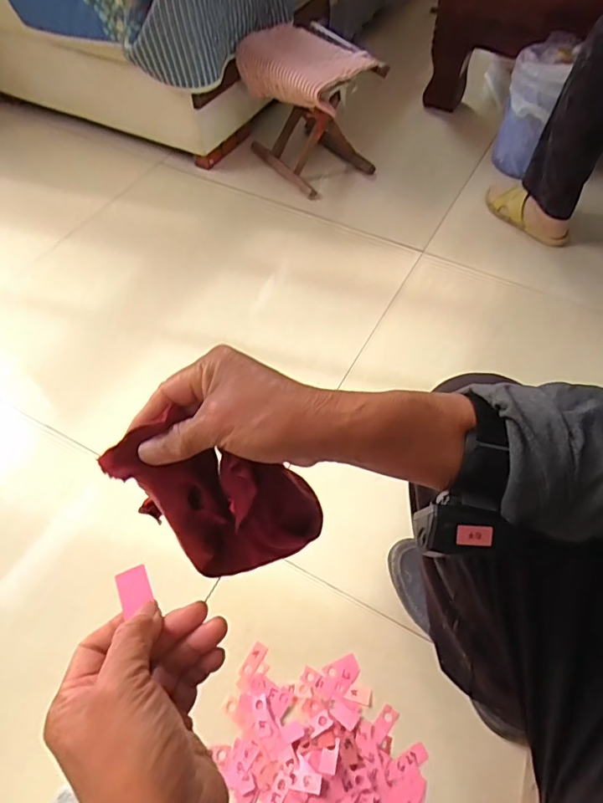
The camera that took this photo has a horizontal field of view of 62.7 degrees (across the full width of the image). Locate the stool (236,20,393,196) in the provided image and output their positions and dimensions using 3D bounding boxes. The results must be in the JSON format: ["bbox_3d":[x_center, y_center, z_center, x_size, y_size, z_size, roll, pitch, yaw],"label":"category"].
[{"bbox_3d":[0.011,-0.768,1.292,0.229,0.284,0.343,-31,62,-19],"label":"stool"}]

